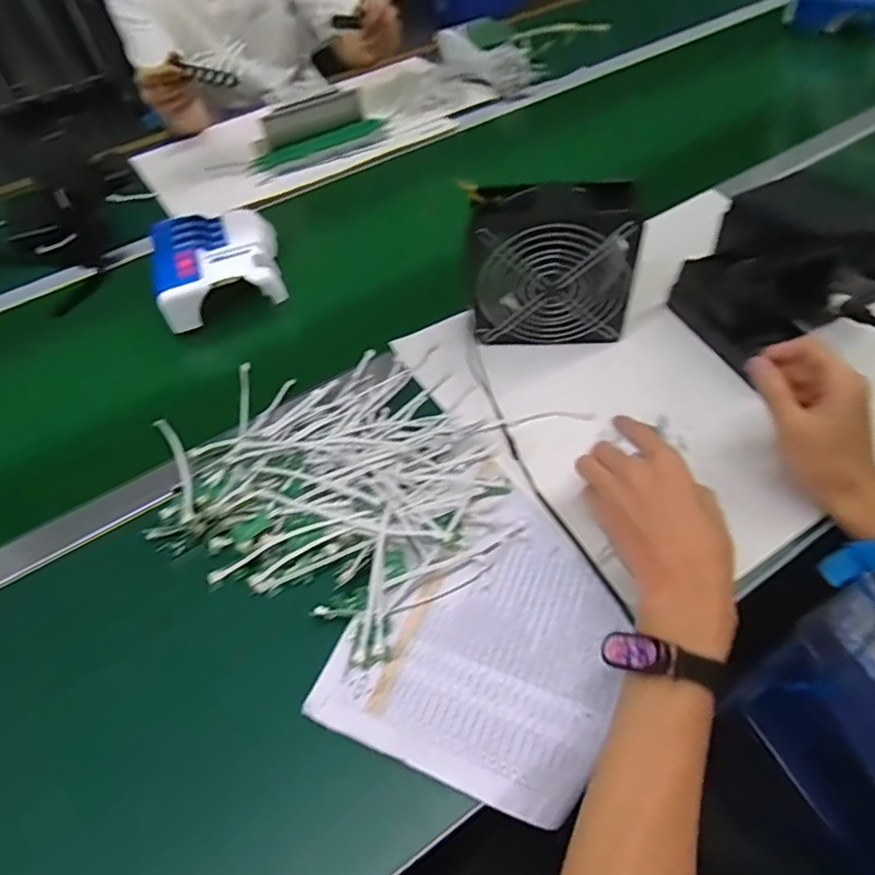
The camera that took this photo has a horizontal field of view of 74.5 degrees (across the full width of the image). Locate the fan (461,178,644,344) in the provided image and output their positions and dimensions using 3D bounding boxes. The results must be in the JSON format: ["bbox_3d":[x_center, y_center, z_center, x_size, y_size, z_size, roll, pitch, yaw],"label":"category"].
[{"bbox_3d":[0.108,-0.164,0.566,0.157,0.150,0.064,-3,50,4],"label":"fan"}]

